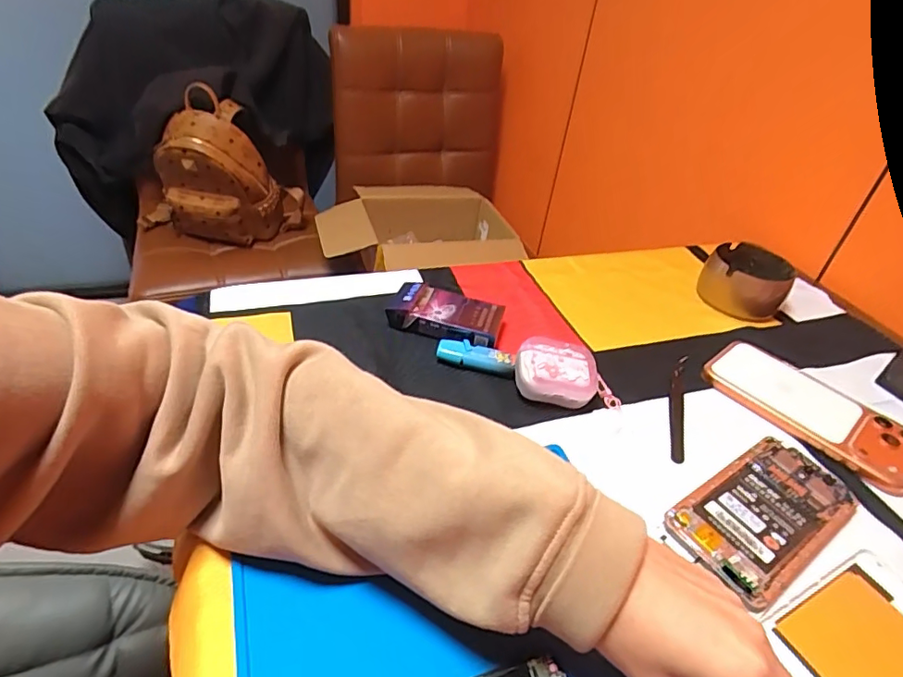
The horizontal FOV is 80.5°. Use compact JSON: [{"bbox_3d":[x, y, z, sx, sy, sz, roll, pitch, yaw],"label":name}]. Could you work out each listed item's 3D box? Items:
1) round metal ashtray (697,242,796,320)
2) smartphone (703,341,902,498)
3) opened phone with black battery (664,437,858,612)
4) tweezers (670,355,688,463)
[{"bbox_3d":[0.324,-0.065,0.587,0.086,0.043,0.095,31,44,27],"label":"round metal ashtray"},{"bbox_3d":[0.303,0.059,0.453,0.074,0.013,0.163,-26,49,-35],"label":"smartphone"},{"bbox_3d":[0.211,0.118,0.361,0.138,0.014,0.069,-20,46,-30],"label":"opened phone with black battery"},{"bbox_3d":[0.188,0.054,0.441,0.012,0.008,0.120,16,39,11],"label":"tweezers"}]

